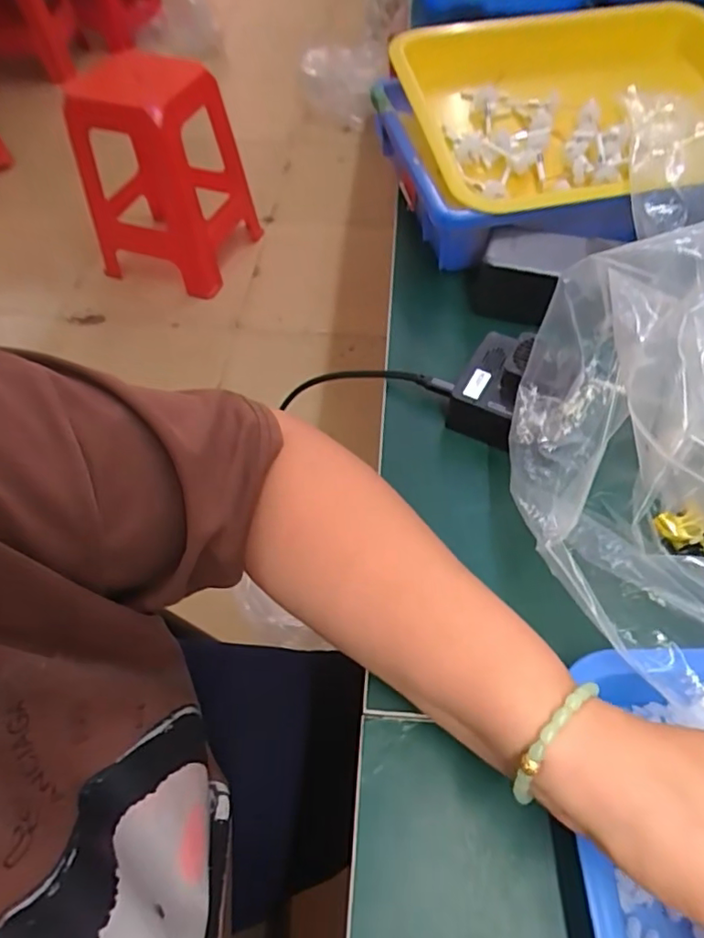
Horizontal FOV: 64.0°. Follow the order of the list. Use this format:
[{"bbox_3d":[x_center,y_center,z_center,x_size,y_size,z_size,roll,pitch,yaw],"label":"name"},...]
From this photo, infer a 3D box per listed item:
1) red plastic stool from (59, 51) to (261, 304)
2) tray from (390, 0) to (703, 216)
[{"bbox_3d":[-0.552,-0.817,1.592,0.431,0.462,0.431,14,58,11],"label":"red plastic stool"},{"bbox_3d":[0.224,-0.330,0.523,0.341,0.074,0.280,-6,56,-3],"label":"tray"}]

